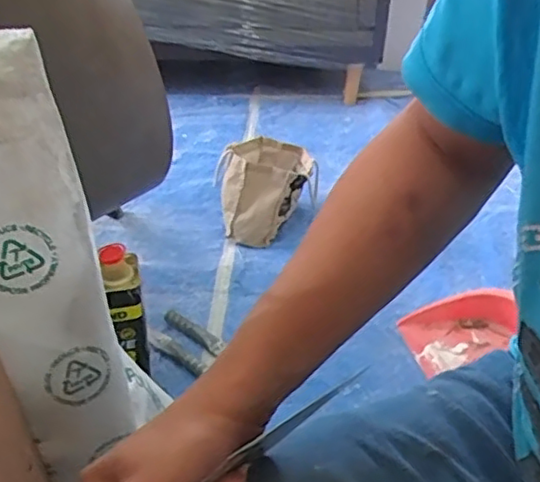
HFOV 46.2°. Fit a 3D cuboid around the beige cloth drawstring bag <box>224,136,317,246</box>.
[{"bbox_3d":[-0.005,-0.131,1.475,0.187,0.170,0.247,6,35,5],"label":"beige cloth drawstring bag"}]

